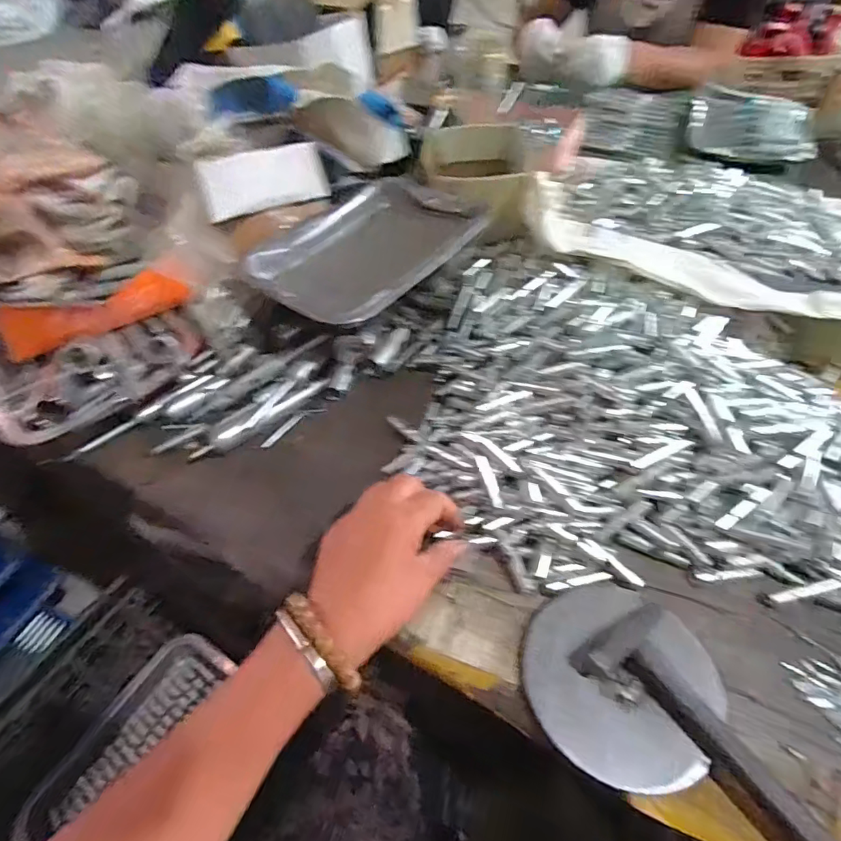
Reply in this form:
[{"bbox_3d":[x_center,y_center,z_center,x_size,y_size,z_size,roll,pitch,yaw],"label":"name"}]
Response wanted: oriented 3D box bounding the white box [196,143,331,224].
[{"bbox_3d":[-0.178,-0.280,0.592,0.010,0.060,0.182,7,33,34],"label":"white box"}]

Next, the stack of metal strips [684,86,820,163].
[{"bbox_3d":[0.581,-0.531,0.898,0.192,0.026,0.180,13,53,13],"label":"stack of metal strips"}]

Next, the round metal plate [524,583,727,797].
[{"bbox_3d":[0.134,0.174,0.345,0.123,0.010,0.117,-1,51,2],"label":"round metal plate"}]

